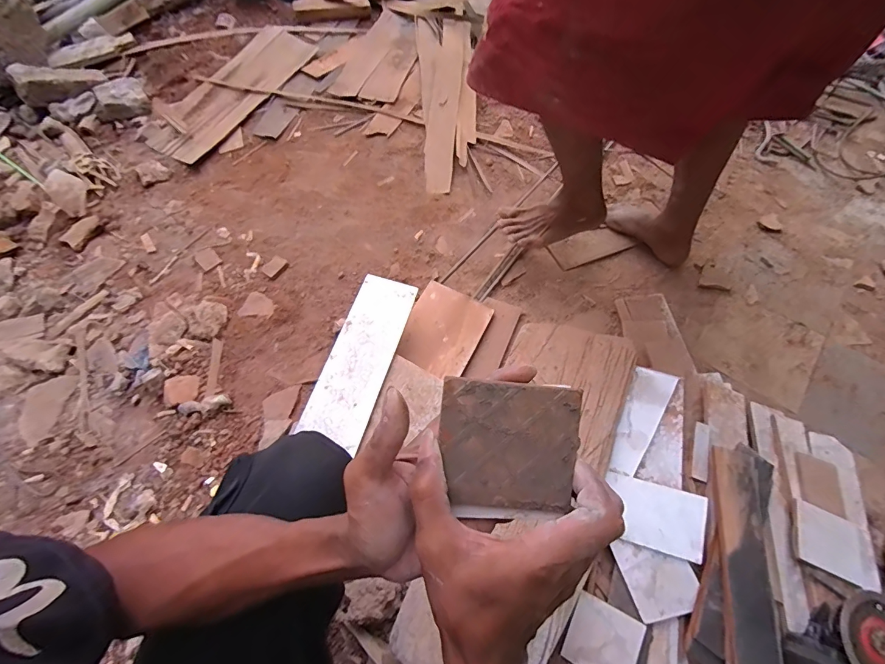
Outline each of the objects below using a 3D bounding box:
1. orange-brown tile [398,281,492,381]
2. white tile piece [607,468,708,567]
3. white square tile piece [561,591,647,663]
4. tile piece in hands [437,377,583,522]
[{"bbox_3d":[0.003,-0.006,0.803,0.142,0.016,0.166,23,65,11],"label":"orange-brown tile"},{"bbox_3d":[0.311,0.270,0.611,0.130,0.008,0.089,6,70,32],"label":"white tile piece"},{"bbox_3d":[0.225,0.436,0.582,0.089,0.007,0.092,16,72,33],"label":"white square tile piece"},{"bbox_3d":[0.042,0.077,0.269,0.088,0.007,0.088,5,90,-2],"label":"tile piece in hands"}]

